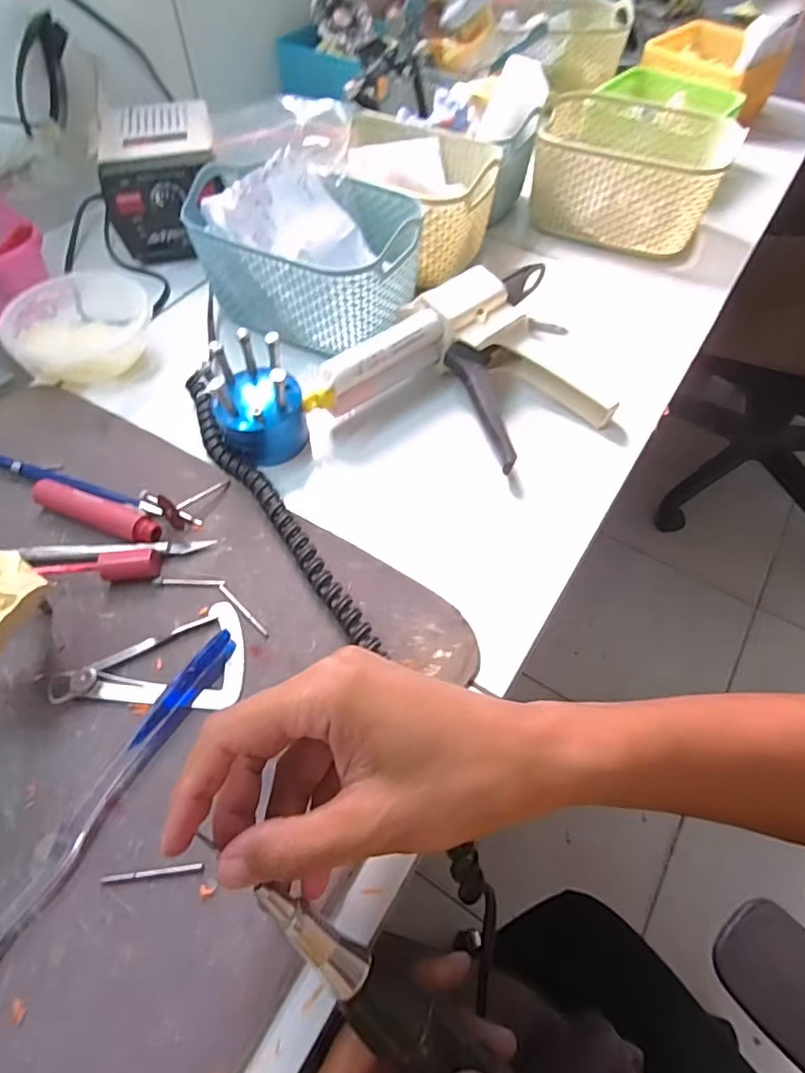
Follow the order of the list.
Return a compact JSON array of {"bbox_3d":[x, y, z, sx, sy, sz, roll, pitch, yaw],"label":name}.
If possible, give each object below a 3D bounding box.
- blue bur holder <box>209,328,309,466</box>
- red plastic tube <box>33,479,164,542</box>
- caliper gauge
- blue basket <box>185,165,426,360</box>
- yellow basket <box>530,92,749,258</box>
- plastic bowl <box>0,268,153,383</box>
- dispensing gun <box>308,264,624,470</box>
[{"bbox_3d":[-0.097,-0.092,0.380,0.058,0.071,0.056,1,56,-1],"label":"blue bur holder"},{"bbox_3d":[-0.190,-0.015,0.357,0.086,0.017,0.019,20,58,12],"label":"red plastic tube"},{"bbox_3d":[-0.135,0.063,0.314,0.097,0.006,0.058,1,56,0],"label":"caliper gauge"},{"bbox_3d":[-0.074,-0.220,0.453,0.172,0.080,0.116,22,58,13],"label":"blue basket"},{"bbox_3d":[0.210,-0.347,0.545,0.161,0.081,0.136,18,58,11],"label":"yellow basket"},{"bbox_3d":[-0.248,-0.164,0.445,0.094,0.044,0.102,1,56,-1],"label":"plastic bowl"},{"bbox_3d":[0.051,-0.106,0.400,0.201,0.059,0.141,-34,63,-22],"label":"dispensing gun"}]

